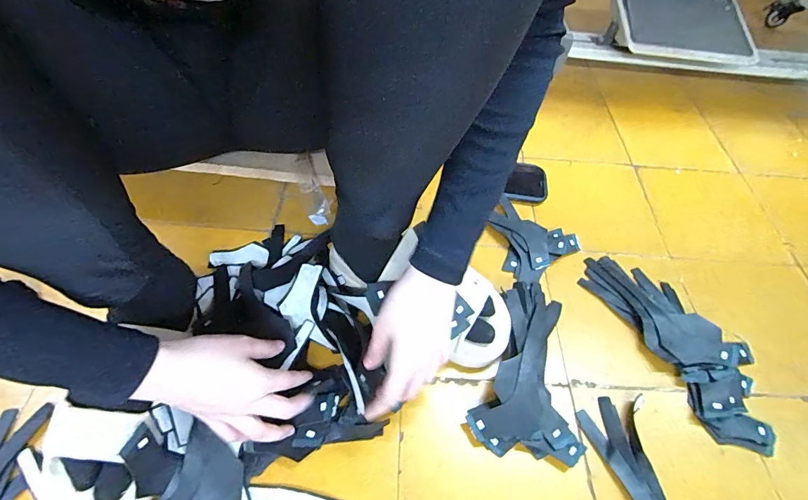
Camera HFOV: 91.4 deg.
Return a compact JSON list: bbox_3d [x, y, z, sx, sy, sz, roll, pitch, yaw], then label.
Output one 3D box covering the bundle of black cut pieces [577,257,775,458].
[{"bbox_3d":[0.346,0.106,0.497,0.113,0.030,0.267,-25,61,-20],"label":"bundle of black cut pieces"}]

